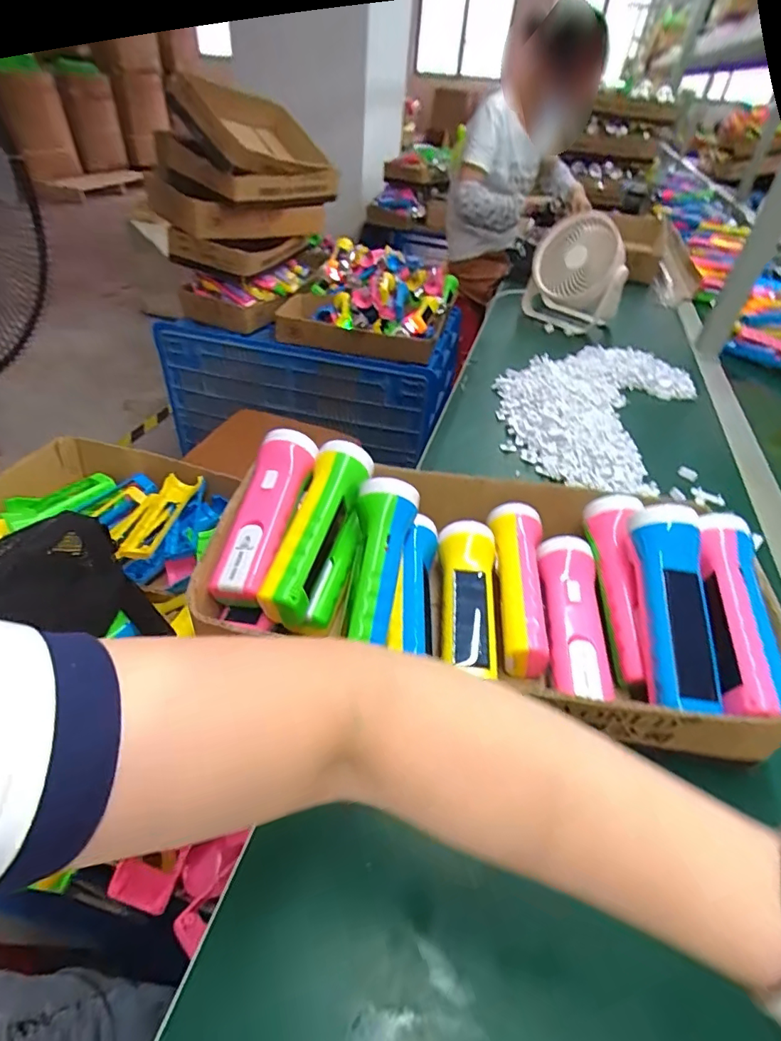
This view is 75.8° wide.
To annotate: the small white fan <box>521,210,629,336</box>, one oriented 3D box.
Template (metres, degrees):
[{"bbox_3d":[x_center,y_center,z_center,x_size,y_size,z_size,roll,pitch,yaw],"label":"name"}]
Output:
[{"bbox_3d":[0.350,-0.468,0.937,0.109,0.167,0.155,-16,46,-22],"label":"small white fan"}]

